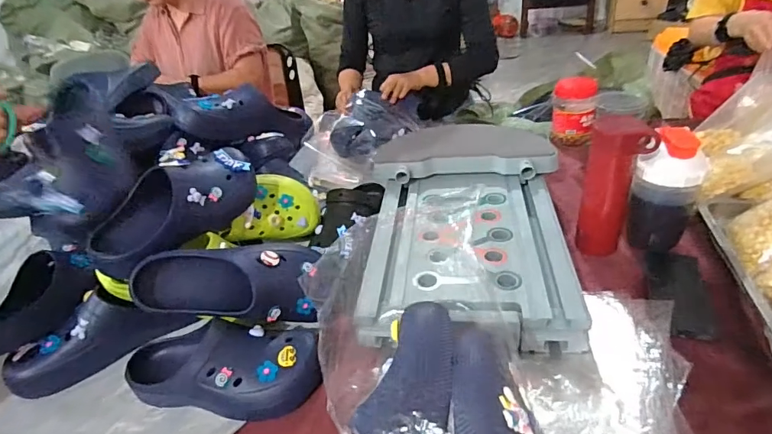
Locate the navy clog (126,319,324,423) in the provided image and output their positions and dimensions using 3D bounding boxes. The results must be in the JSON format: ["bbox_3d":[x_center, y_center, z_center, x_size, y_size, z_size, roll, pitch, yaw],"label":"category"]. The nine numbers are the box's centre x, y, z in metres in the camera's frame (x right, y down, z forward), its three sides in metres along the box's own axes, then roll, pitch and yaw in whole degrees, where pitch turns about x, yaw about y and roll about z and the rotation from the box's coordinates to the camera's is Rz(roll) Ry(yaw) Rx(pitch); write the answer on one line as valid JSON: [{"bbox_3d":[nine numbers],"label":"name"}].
[{"bbox_3d":[-0.215,0.184,0.582,0.260,0.080,0.106,1,36,13],"label":"navy clog"}]

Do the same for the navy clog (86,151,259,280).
[{"bbox_3d":[-0.309,-0.023,0.676,0.098,0.098,0.244,15,40,29],"label":"navy clog"}]

